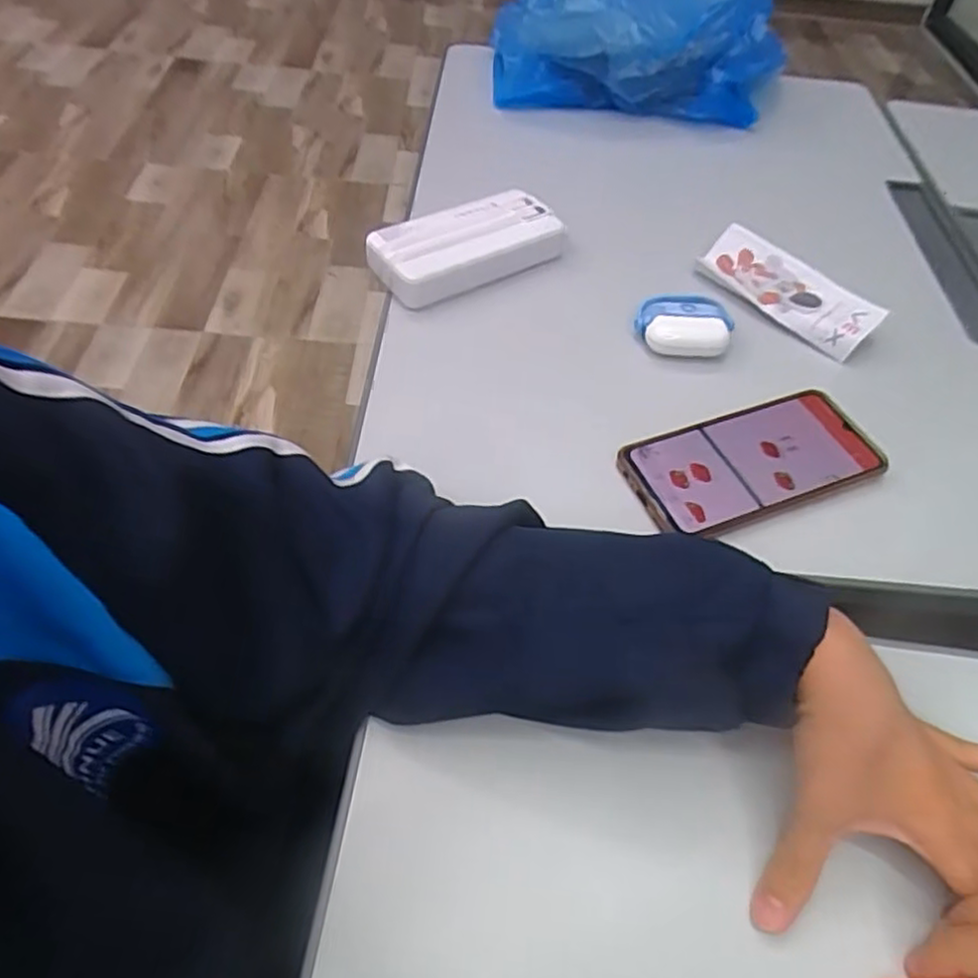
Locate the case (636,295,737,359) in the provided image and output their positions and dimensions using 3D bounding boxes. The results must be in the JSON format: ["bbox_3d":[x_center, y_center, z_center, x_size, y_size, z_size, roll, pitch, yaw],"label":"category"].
[{"bbox_3d":[0.141,-0.119,0.504,0.066,0.028,0.039,11,53,2],"label":"case"}]

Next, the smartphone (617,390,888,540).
[{"bbox_3d":[0.170,-0.018,0.442,0.166,0.011,0.073,-17,57,-17],"label":"smartphone"}]

